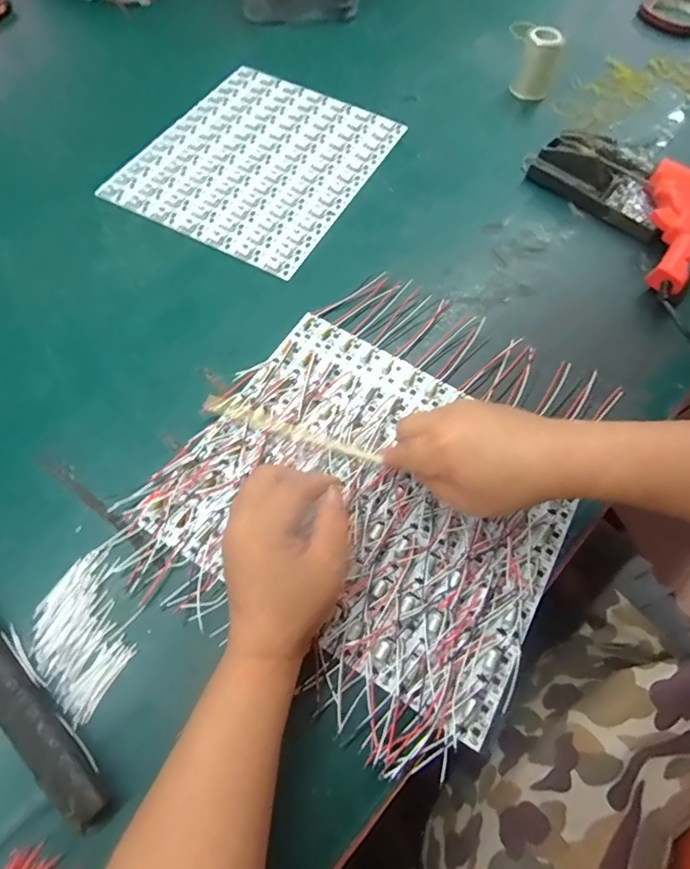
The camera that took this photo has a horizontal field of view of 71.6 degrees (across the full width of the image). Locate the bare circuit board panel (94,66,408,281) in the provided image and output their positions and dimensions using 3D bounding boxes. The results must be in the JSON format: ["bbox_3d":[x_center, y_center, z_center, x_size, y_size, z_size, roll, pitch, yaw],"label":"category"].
[{"bbox_3d":[-0.096,-0.320,0.555,0.238,0.005,0.280,28,66,10],"label":"bare circuit board panel"}]

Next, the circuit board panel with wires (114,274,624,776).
[{"bbox_3d":[0.034,0.029,0.395,0.294,0.017,0.340,31,66,11],"label":"circuit board panel with wires"}]

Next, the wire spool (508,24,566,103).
[{"bbox_3d":[0.246,-0.471,0.612,0.050,0.068,0.044,21,65,7],"label":"wire spool"}]

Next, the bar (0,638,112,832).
[{"bbox_3d":[-0.228,0.147,0.307,0.229,0.020,0.022,42,69,16],"label":"bar"}]

